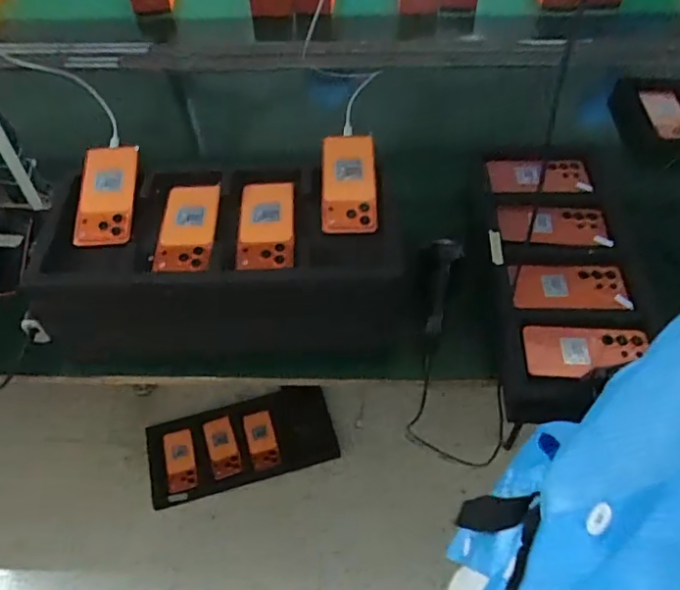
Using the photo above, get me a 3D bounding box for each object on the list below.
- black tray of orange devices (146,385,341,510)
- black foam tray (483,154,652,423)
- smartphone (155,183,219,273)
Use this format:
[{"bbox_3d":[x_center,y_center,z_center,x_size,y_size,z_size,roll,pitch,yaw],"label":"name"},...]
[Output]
[{"bbox_3d":[-0.259,0.389,1.484,0.476,0.063,0.216,-13,53,-9],"label":"black tray of orange devices"},{"bbox_3d":[0.328,-0.039,0.843,0.209,0.050,0.449,0,61,3],"label":"black foam tray"},{"bbox_3d":[-0.211,-0.096,0.784,0.076,0.015,0.163,-2,53,-1],"label":"smartphone"}]

